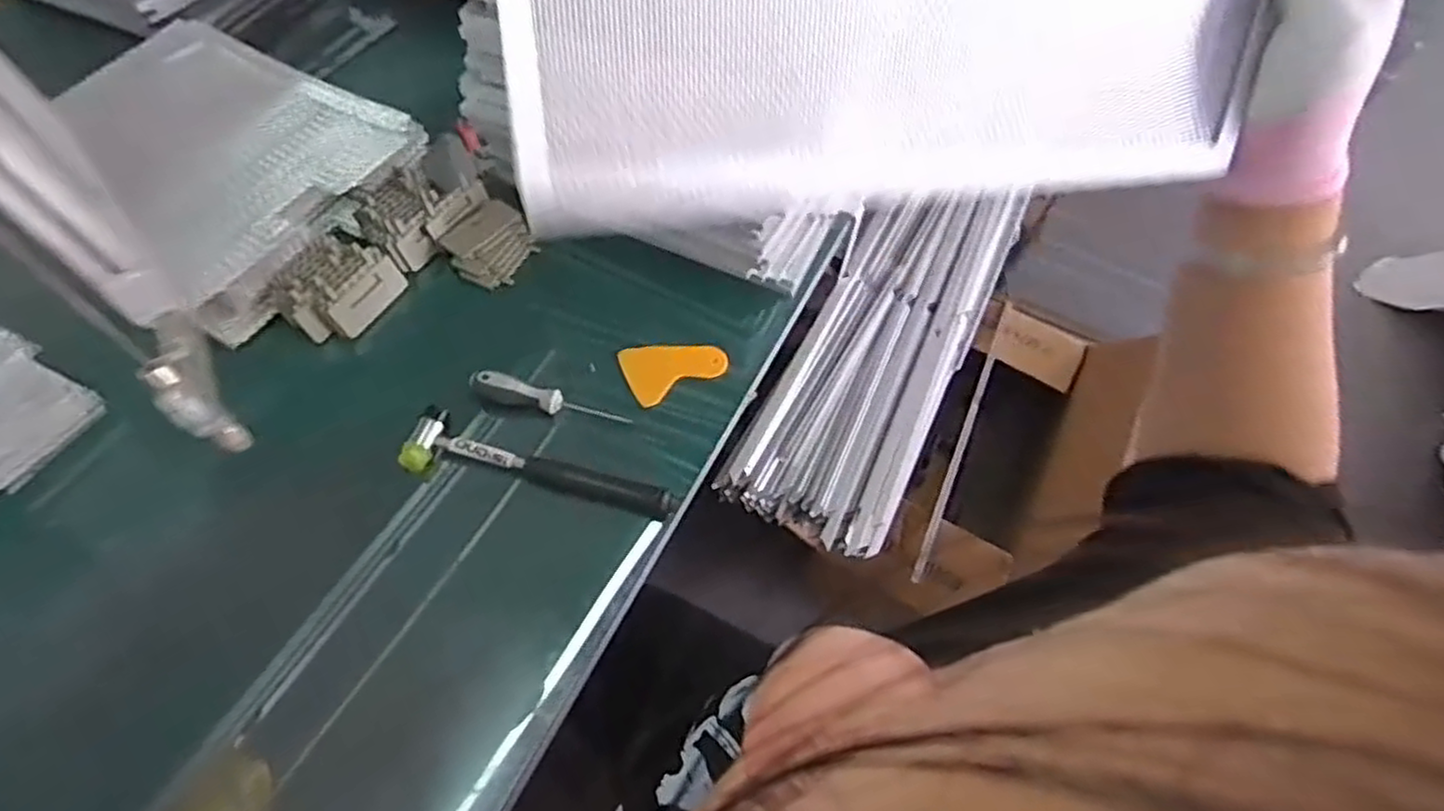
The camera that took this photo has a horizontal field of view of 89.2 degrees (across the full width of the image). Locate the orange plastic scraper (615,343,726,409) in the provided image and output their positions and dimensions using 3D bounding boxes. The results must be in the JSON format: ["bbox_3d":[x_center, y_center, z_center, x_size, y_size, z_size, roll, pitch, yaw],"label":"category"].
[{"bbox_3d":[-0.049,-0.044,0.750,0.101,0.007,0.064,-26,75,-12],"label":"orange plastic scraper"}]

